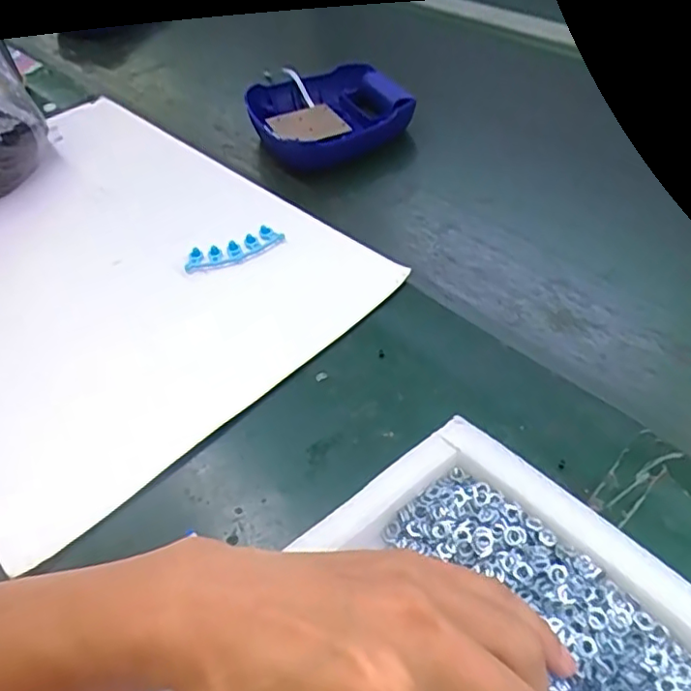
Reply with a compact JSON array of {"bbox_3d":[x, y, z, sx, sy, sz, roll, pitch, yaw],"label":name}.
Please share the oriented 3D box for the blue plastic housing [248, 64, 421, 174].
[{"bbox_3d":[-0.030,-0.275,0.729,0.160,0.055,0.164,-27,49,-23],"label":"blue plastic housing"}]

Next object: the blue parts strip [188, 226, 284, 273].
[{"bbox_3d":[-0.107,-0.093,0.588,0.096,0.026,0.018,-14,46,-12],"label":"blue parts strip"}]

